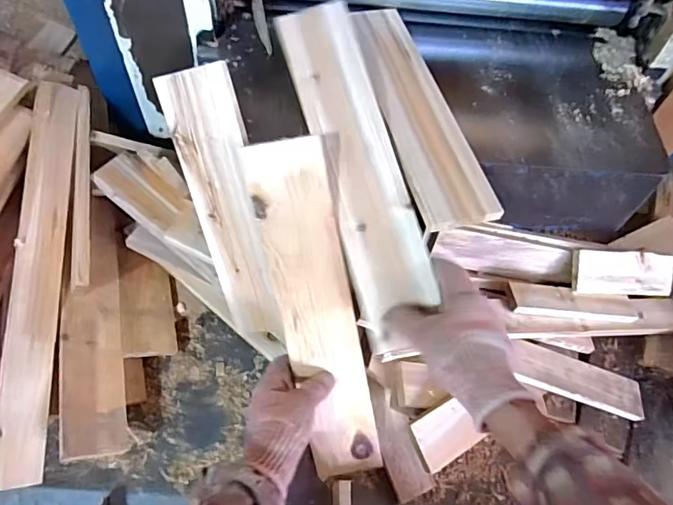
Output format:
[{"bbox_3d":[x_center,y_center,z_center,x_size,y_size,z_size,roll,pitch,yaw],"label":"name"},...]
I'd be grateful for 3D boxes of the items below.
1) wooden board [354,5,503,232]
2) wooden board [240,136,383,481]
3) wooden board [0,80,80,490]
[{"bbox_3d":[0.091,-0.172,0.575,0.087,0.017,0.335,-9,61,-10],"label":"wooden board"},{"bbox_3d":[-0.018,0.074,0.542,0.078,0.385,0.010,-11,17,3],"label":"wooden board"},{"bbox_3d":[-0.360,0.013,0.607,0.053,0.013,0.494,12,66,-43],"label":"wooden board"}]

